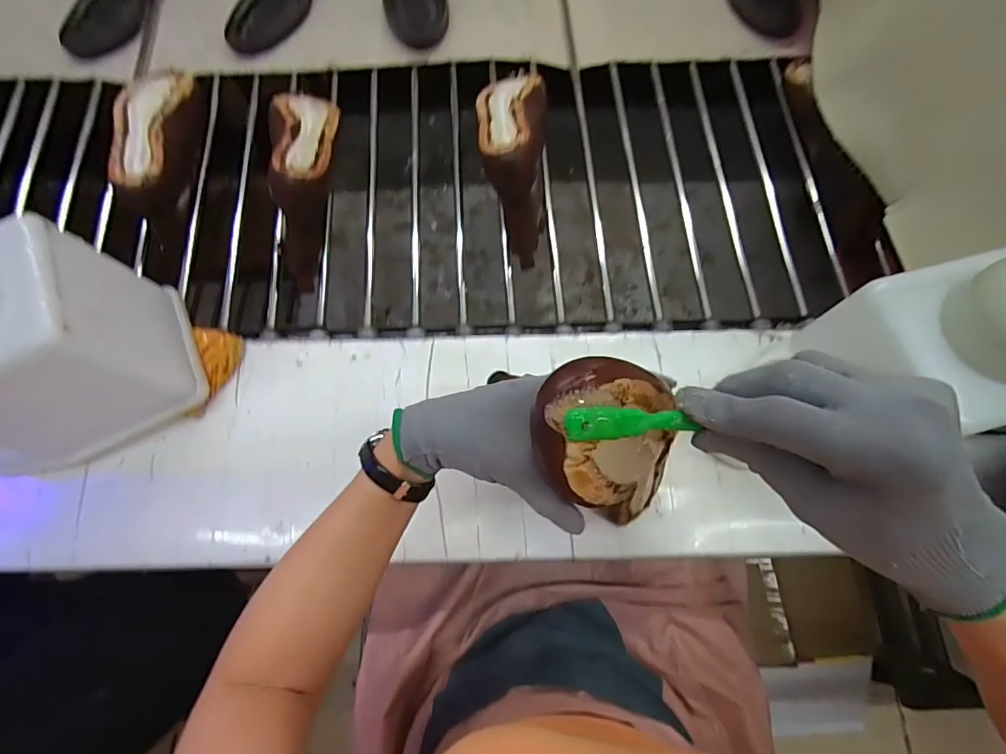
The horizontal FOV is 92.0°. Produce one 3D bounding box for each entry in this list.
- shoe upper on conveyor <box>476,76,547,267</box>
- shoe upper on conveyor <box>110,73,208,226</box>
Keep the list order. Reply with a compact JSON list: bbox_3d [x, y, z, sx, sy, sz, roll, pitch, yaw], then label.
[{"bbox_3d":[0.012,-0.270,0.596,0.079,0.127,0.235,0,72,1],"label":"shoe upper on conveyor"},{"bbox_3d":[-0.454,-0.310,0.644,0.079,0.102,0.224,-8,72,-2],"label":"shoe upper on conveyor"}]

